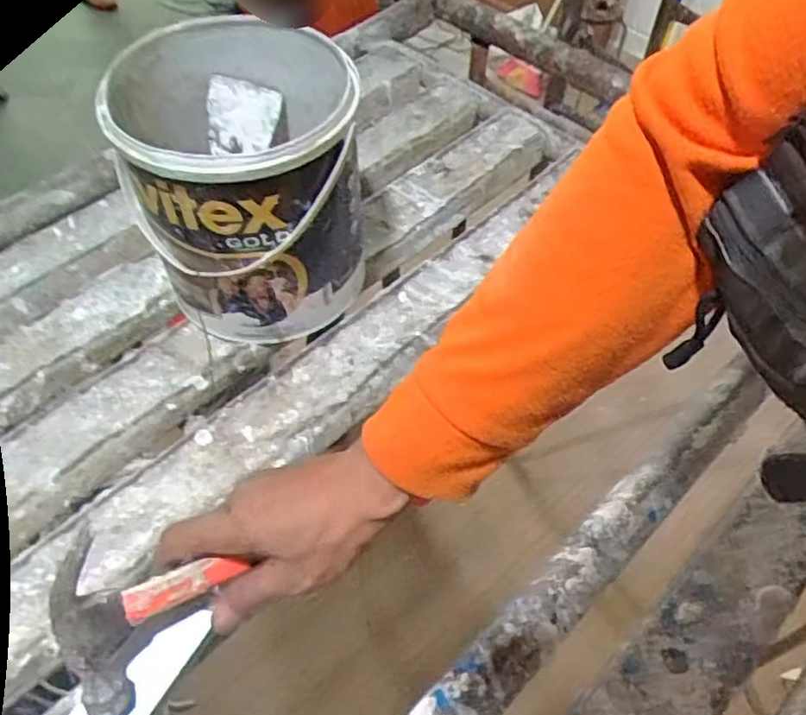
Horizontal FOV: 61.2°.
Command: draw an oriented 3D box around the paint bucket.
[{"bbox_3d":[-0.125,-0.137,0.566,0.174,0.195,0.183,-9,53,-7],"label":"paint bucket"}]

